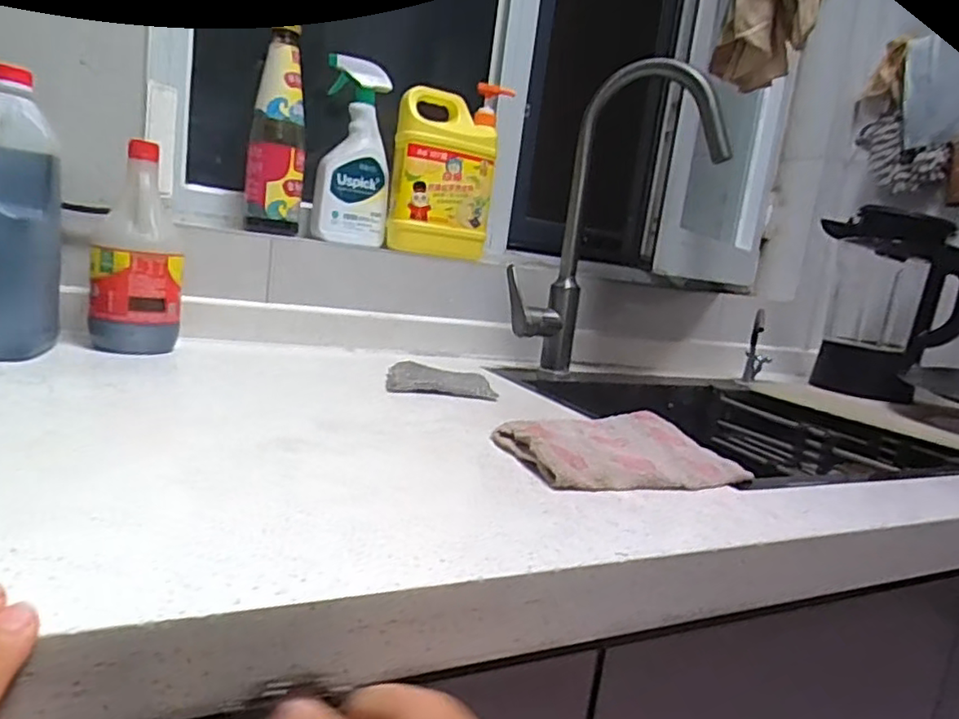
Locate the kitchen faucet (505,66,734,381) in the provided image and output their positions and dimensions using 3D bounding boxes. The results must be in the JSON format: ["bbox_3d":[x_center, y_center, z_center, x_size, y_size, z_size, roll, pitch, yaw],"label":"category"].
[{"bbox_3d":[0.172,-0.176,0.827,0.252,0.395,0.066,11,9,20],"label":"kitchen faucet"}]

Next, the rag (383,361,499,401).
[{"bbox_3d":[-0.042,0.023,0.691,0.114,0.016,0.074,6,9,-12],"label":"rag"}]

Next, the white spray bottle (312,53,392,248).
[{"bbox_3d":[-0.175,-0.288,0.896,0.096,0.242,0.050,-1,12,-45],"label":"white spray bottle"}]

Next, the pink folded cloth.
[{"bbox_3d":[0.112,0.071,0.514,0.178,0.021,0.124,3,10,-25],"label":"pink folded cloth"}]

